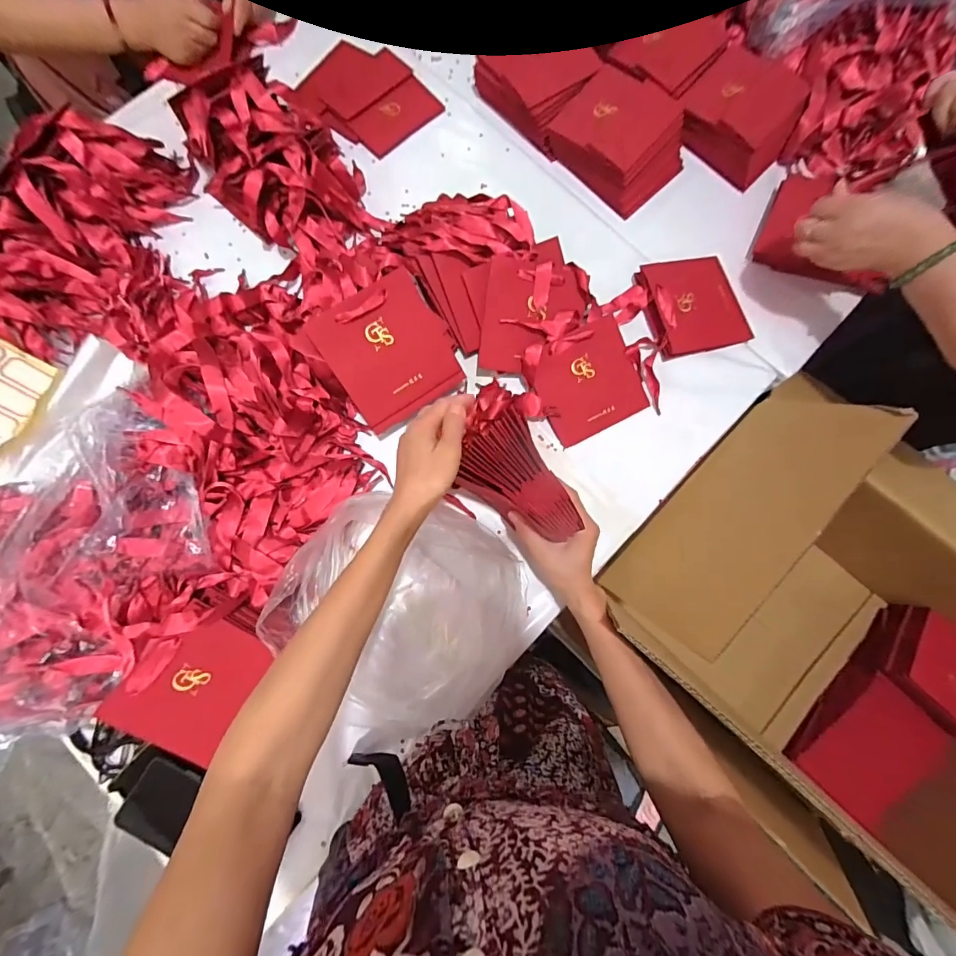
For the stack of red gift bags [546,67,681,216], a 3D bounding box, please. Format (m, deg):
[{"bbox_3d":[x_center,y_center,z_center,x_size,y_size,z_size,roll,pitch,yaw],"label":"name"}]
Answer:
[{"bbox_3d":[0.214,-0.513,0.656,0.147,0.069,0.173,-44,82,-9],"label":"stack of red gift bags"}]

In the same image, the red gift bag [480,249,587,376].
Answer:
[{"bbox_3d":[0.073,-0.214,0.579,0.130,0.017,0.144,5,104,-9],"label":"red gift bag"}]

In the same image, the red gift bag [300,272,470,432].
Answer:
[{"bbox_3d":[-0.107,-0.156,0.540,0.146,0.009,0.152,-35,111,-5],"label":"red gift bag"}]

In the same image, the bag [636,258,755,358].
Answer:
[{"bbox_3d":[0.318,-0.257,0.627,0.146,0.042,0.139,-15,79,-4],"label":"bag"}]

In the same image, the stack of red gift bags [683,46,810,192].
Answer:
[{"bbox_3d":[0.414,-0.568,0.683,0.162,0.068,0.165,41,81,7],"label":"stack of red gift bags"}]

